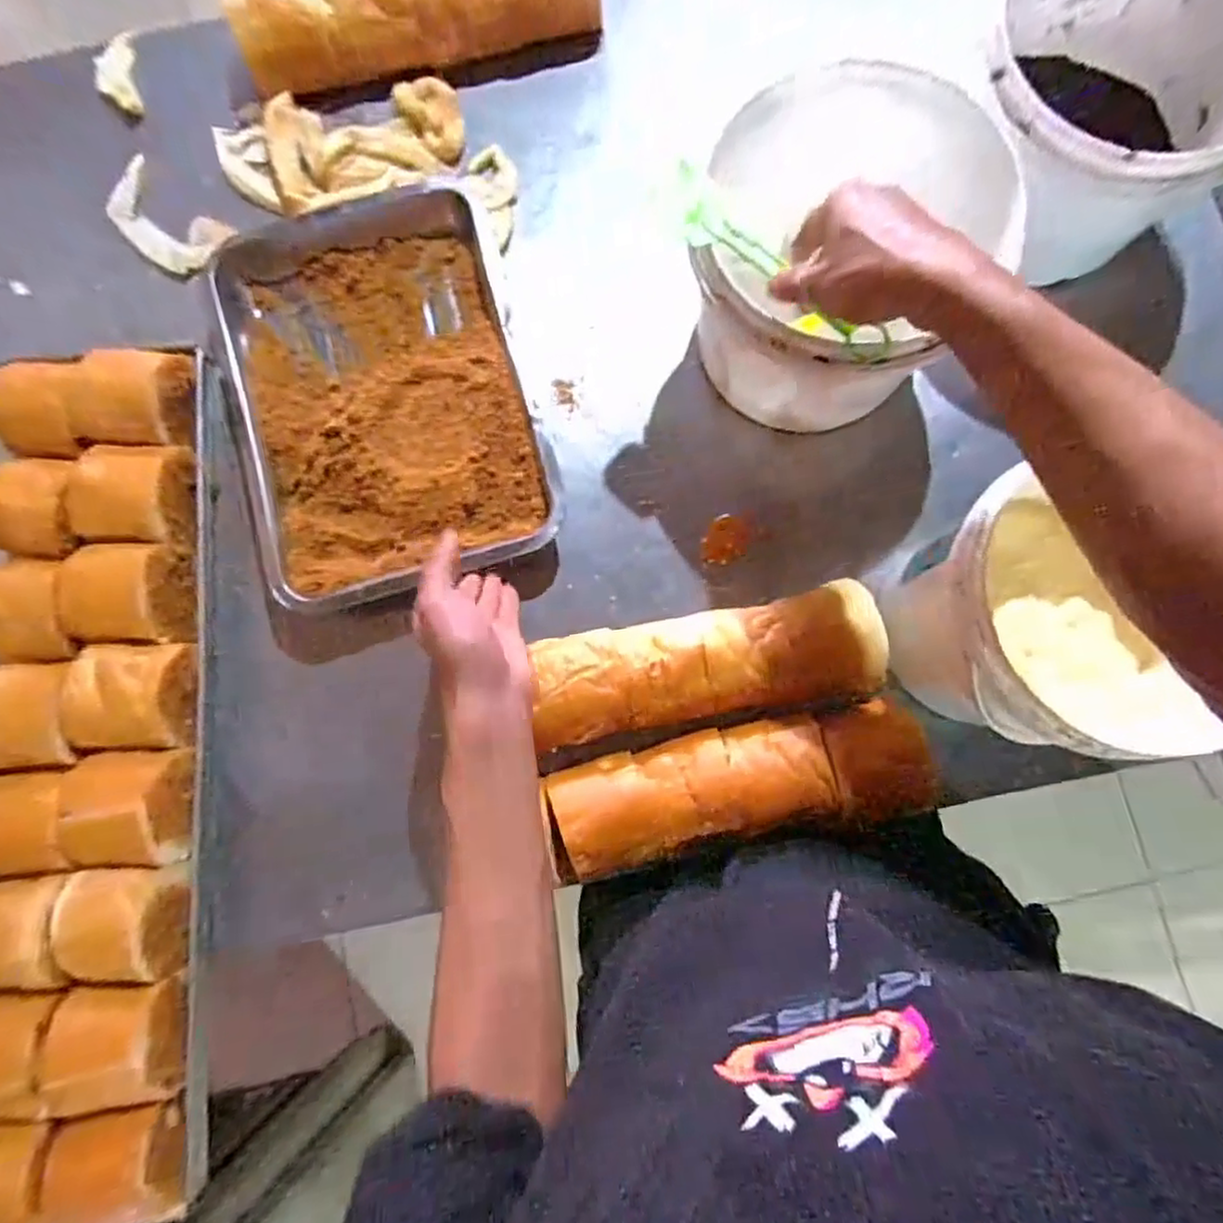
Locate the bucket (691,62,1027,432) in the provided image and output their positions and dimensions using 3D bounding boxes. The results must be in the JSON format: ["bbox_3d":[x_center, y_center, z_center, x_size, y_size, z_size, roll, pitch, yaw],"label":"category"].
[{"bbox_3d":[0.185,-0.263,0.530,0.189,0.156,0.243,33,85,6],"label":"bucket"}]

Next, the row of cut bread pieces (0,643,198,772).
[{"bbox_3d":[-0.452,0.082,0.551,0.215,0.048,0.086,-10,83,1],"label":"row of cut bread pieces"}]

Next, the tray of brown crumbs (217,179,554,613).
[{"bbox_3d":[-0.203,-0.196,0.609,0.252,0.043,0.361,-15,83,0],"label":"tray of brown crumbs"}]

